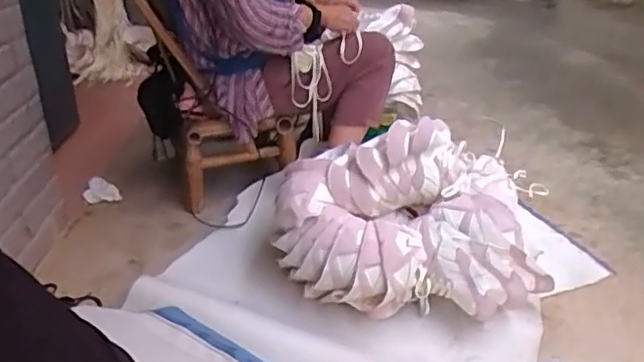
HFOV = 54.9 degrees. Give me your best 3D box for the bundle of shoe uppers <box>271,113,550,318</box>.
[{"bbox_3d":[0.178,0.064,1.305,0.524,0.310,0.426,2,26,5],"label":"bundle of shoe uppers"}]

